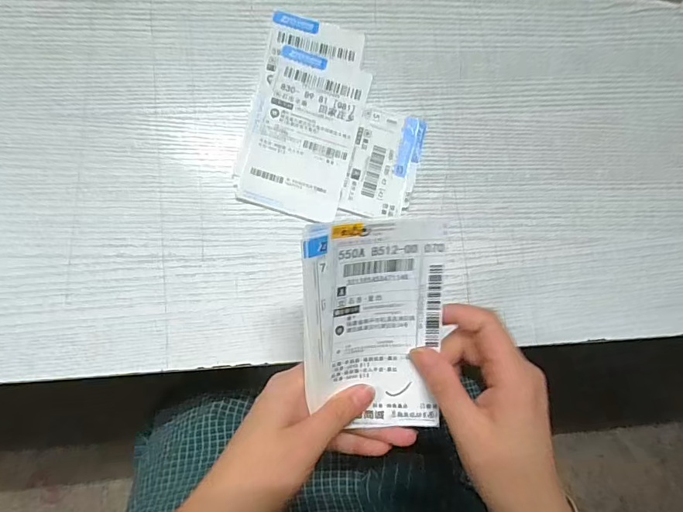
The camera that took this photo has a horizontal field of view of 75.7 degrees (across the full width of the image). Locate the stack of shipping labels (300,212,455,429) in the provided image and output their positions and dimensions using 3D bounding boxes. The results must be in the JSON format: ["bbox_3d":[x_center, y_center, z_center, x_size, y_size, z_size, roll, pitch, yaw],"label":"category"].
[{"bbox_3d":[0.022,0.043,0.260,0.088,0.017,0.129,-6,108,-19],"label":"stack of shipping labels"}]

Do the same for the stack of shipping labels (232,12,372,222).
[{"bbox_3d":[-0.027,-0.111,0.346,0.084,0.004,0.156,12,83,-6],"label":"stack of shipping labels"}]

